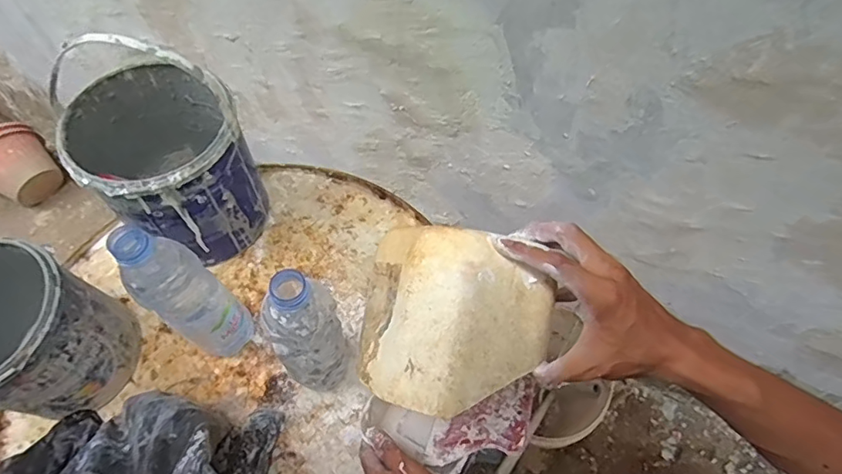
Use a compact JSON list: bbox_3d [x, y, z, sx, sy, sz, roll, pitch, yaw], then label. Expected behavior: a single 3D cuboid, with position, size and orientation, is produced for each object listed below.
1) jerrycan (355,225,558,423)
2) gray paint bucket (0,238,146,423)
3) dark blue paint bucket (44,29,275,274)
[{"bbox_3d":[0.027,0.067,0.427,0.129,0.116,0.135,14,84,-16],"label":"jerrycan"},{"bbox_3d":[-0.412,0.108,0.535,0.147,0.158,0.142,1,58,-2],"label":"gray paint bucket"},{"bbox_3d":[-0.301,-0.102,0.603,0.173,0.266,0.192,-35,65,-21],"label":"dark blue paint bucket"}]

